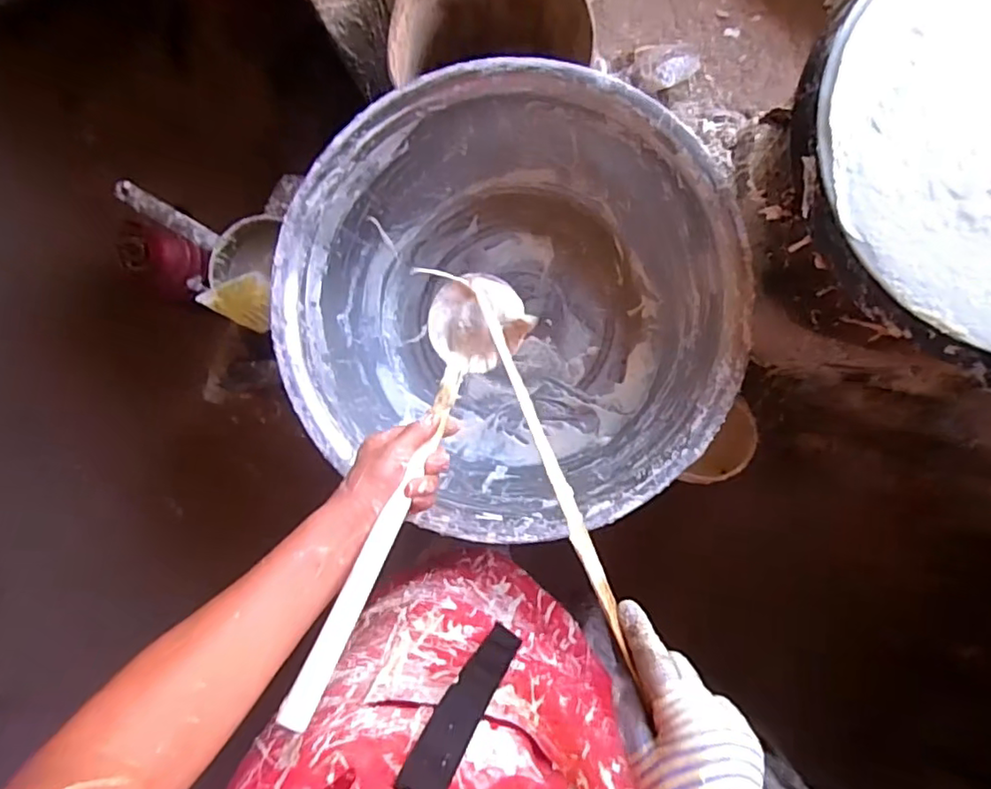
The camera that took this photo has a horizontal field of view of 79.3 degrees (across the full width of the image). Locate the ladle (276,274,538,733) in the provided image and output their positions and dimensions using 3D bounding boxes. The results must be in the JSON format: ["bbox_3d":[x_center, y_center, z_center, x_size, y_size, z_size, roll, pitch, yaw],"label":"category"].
[{"bbox_3d":[-0.059,0.056,0.489,0.090,0.064,0.399,18,54,2],"label":"ladle"}]

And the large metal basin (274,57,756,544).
[{"bbox_3d":[0.017,-0.114,0.720,0.494,0.202,0.476,0,93,3],"label":"large metal basin"}]

